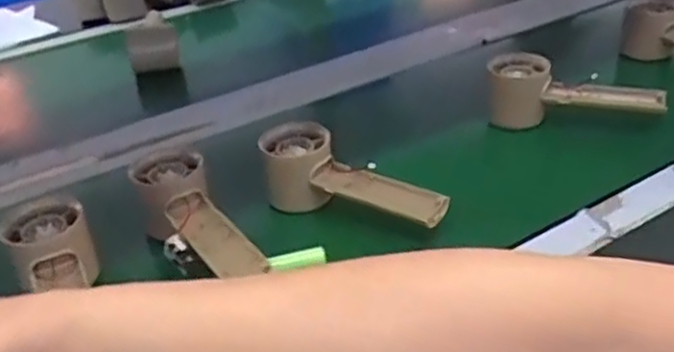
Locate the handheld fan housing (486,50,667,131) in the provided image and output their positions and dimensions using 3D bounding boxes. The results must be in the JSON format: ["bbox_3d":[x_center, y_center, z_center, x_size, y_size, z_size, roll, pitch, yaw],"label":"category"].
[{"bbox_3d":[0.221,-0.078,0.641,0.152,0.058,0.055,3,33,11],"label":"handheld fan housing"}]

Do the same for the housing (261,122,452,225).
[{"bbox_3d":[0.014,0.011,0.544,0.154,0.075,0.051,14,37,26],"label":"housing"}]

